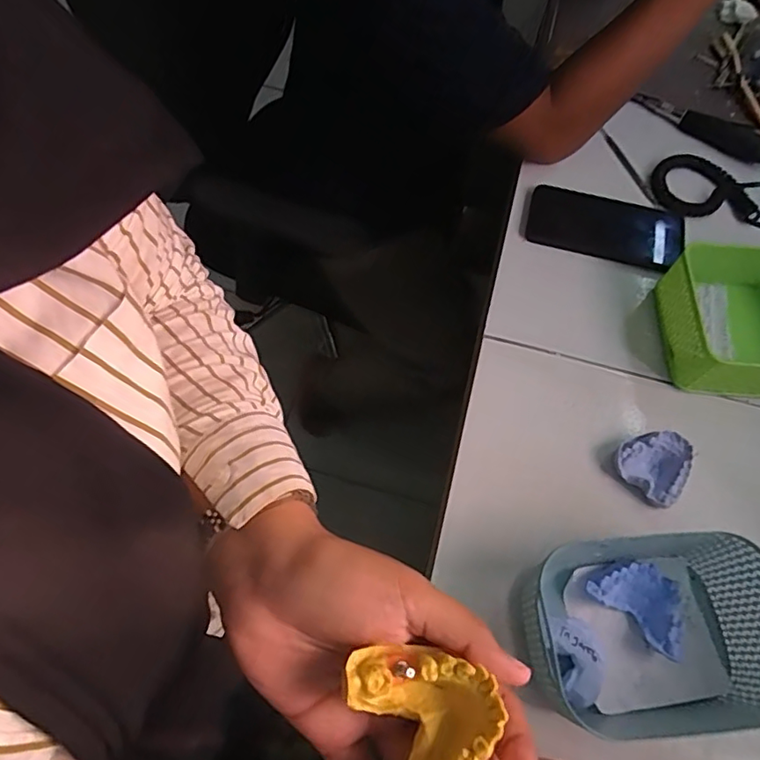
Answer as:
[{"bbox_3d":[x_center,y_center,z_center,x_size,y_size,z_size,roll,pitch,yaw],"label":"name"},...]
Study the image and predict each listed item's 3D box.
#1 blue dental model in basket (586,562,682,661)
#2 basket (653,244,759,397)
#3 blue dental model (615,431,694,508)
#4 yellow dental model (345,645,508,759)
[{"bbox_3d":[0.198,0.167,0.422,0.071,0.025,0.048,41,70,16],"label":"blue dental model in basket"},{"bbox_3d":[0.347,-0.054,0.528,0.140,0.066,0.135,4,64,0],"label":"basket"},{"bbox_3d":[0.237,0.073,0.478,0.054,0.030,0.057,-38,71,-18],"label":"blue dental model"},{"bbox_3d":[0.010,0.128,0.206,0.053,0.017,0.055,30,66,13],"label":"yellow dental model"}]

